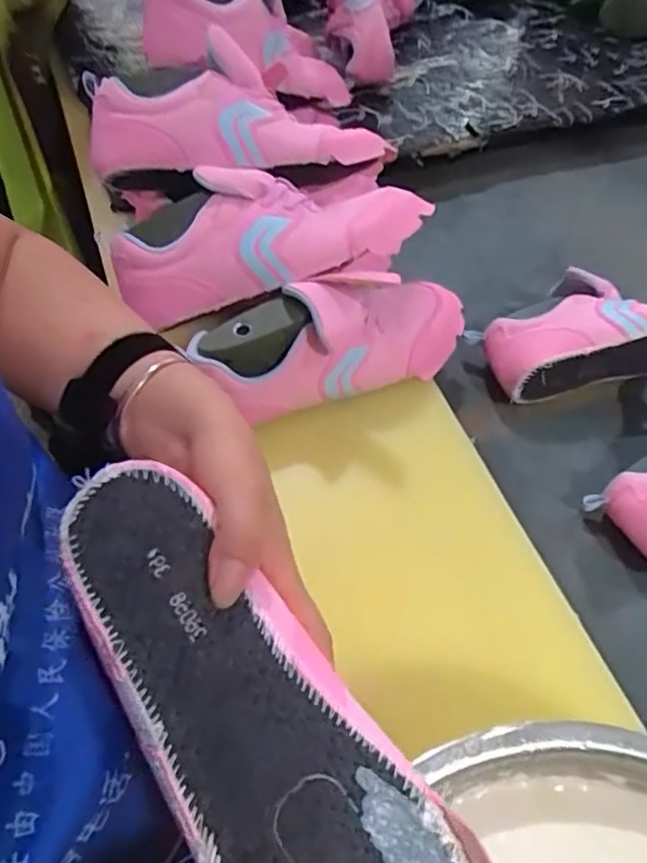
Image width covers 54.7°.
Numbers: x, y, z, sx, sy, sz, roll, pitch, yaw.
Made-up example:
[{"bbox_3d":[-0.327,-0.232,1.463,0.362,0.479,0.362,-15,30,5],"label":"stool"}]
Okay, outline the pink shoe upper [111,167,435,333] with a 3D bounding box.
[{"bbox_3d":[-0.043,-0.167,0.528,0.264,0.063,0.108,-10,56,-8],"label":"pink shoe upper"}]

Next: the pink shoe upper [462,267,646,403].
[{"bbox_3d":[0.285,-0.107,0.639,0.250,0.085,0.106,-12,56,-9],"label":"pink shoe upper"}]

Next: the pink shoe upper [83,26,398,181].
[{"bbox_3d":[-0.075,-0.282,0.576,0.257,0.075,0.119,-4,83,-9],"label":"pink shoe upper"}]

